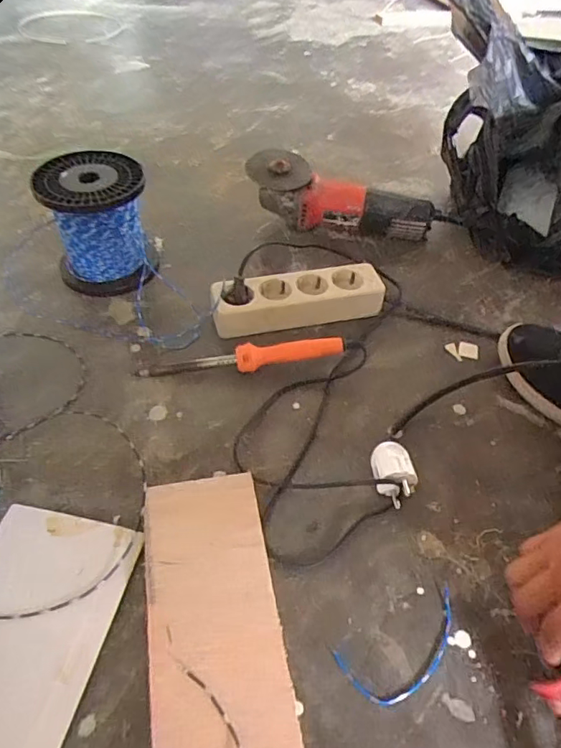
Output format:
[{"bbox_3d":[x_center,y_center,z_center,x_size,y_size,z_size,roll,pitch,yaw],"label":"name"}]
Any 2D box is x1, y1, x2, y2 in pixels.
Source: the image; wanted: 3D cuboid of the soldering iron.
[{"bbox_3d":[-0.041,-0.017,0.537,0.223,0.029,0.020,-3,49,-7],"label":"soldering iron"}]

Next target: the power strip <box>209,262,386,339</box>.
[{"bbox_3d":[0.021,-0.089,0.597,0.202,0.043,0.060,-8,50,-11],"label":"power strip"}]

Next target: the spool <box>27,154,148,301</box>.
[{"bbox_3d":[-0.217,-0.178,0.603,0.112,0.124,0.106,2,49,-2],"label":"spool"}]

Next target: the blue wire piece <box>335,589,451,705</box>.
[{"bbox_3d":[0.097,0.204,0.376,0.107,0.004,0.048,-19,53,-19],"label":"blue wire piece"}]

